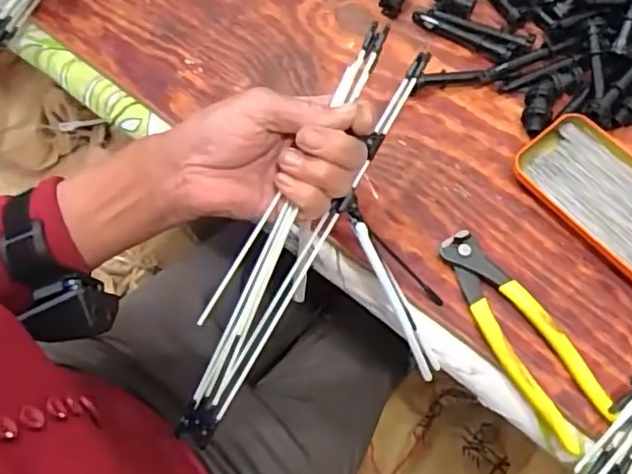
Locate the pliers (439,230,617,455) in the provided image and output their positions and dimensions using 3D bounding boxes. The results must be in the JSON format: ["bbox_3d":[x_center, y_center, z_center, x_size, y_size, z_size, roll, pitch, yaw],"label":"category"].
[{"bbox_3d":[0.146,0.067,0.446,0.046,0.017,0.164,-27,69,-8],"label":"pliers"}]

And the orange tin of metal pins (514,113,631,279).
[{"bbox_3d":[0.227,-0.029,0.478,0.079,0.017,0.146,-41,72,-13],"label":"orange tin of metal pins"}]

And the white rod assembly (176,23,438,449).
[{"bbox_3d":[-0.005,-0.003,0.418,0.183,0.032,0.251,-8,108,-21],"label":"white rod assembly"}]

